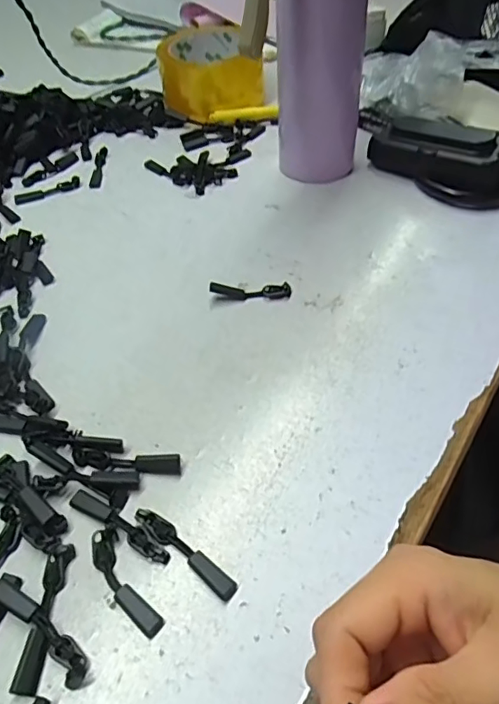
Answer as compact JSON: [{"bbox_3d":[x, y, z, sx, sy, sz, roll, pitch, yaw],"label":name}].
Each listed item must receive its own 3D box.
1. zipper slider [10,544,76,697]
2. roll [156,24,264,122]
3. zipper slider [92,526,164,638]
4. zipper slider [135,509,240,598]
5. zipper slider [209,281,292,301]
[{"bbox_3d":[-0.089,0.114,0.230,0.010,0.004,0.060,2,50,5],"label":"zipper slider"},{"bbox_3d":[-0.036,-0.277,0.522,0.095,0.053,0.102,0,50,3],"label":"roll"},{"bbox_3d":[-0.057,0.104,0.238,0.014,0.004,0.053,-29,54,-20],"label":"zipper slider"},{"bbox_3d":[-0.030,0.092,0.245,0.059,0.005,0.010,31,58,25],"label":"zipper slider"},{"bbox_3d":[0.001,-0.042,0.353,0.053,0.010,0.011,0,50,3],"label":"zipper slider"}]

